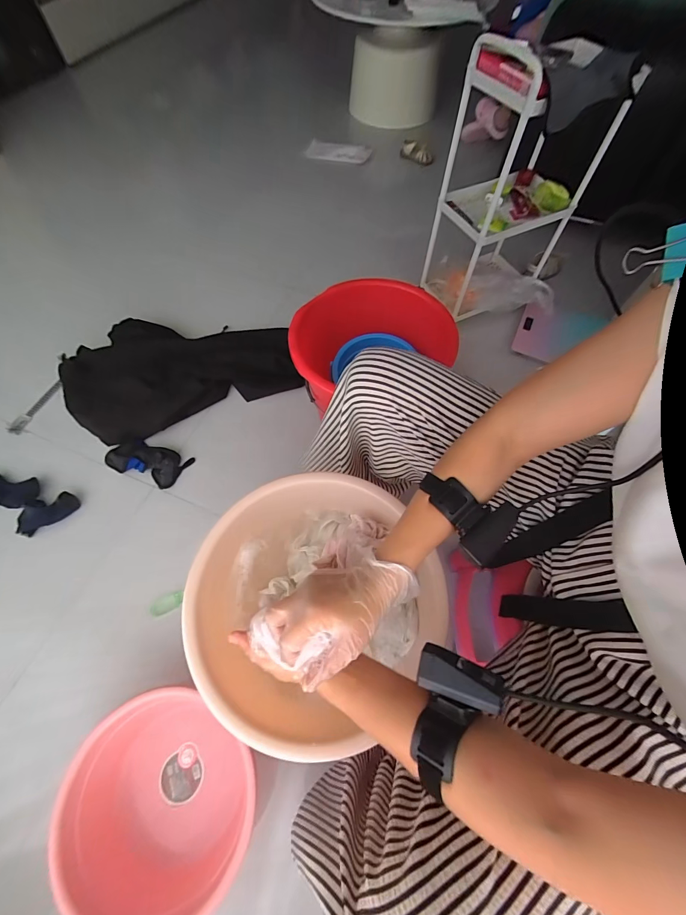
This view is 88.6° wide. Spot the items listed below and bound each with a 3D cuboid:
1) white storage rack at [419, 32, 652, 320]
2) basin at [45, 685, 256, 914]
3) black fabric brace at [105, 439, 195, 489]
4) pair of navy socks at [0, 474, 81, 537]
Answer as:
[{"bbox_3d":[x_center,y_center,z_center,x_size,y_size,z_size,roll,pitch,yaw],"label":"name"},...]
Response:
[{"bbox_3d":[0.452,-0.702,0.952,0.370,0.544,0.230,-24,66,-11],"label":"white storage rack"},{"bbox_3d":[-0.306,0.574,0.582,0.286,0.148,0.276,0,64,0],"label":"basin"},{"bbox_3d":[-0.506,-0.001,0.884,0.206,0.059,0.098,19,65,9],"label":"black fabric brace"},{"bbox_3d":[-0.776,0.107,0.849,0.240,0.044,0.118,20,66,9],"label":"pair of navy socks"}]

